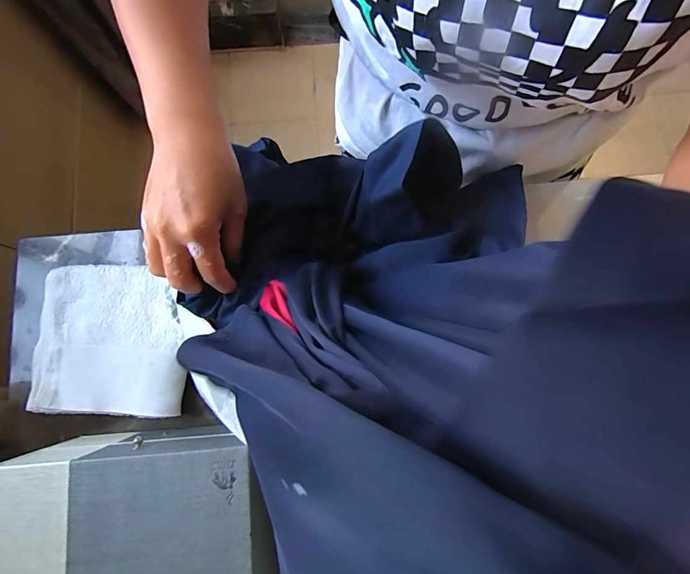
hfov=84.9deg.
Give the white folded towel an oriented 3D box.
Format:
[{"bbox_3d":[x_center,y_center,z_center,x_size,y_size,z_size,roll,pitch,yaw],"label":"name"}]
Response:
[{"bbox_3d":[-0.306,0.065,0.484,0.194,0.026,0.185,1,79,0],"label":"white folded towel"}]

